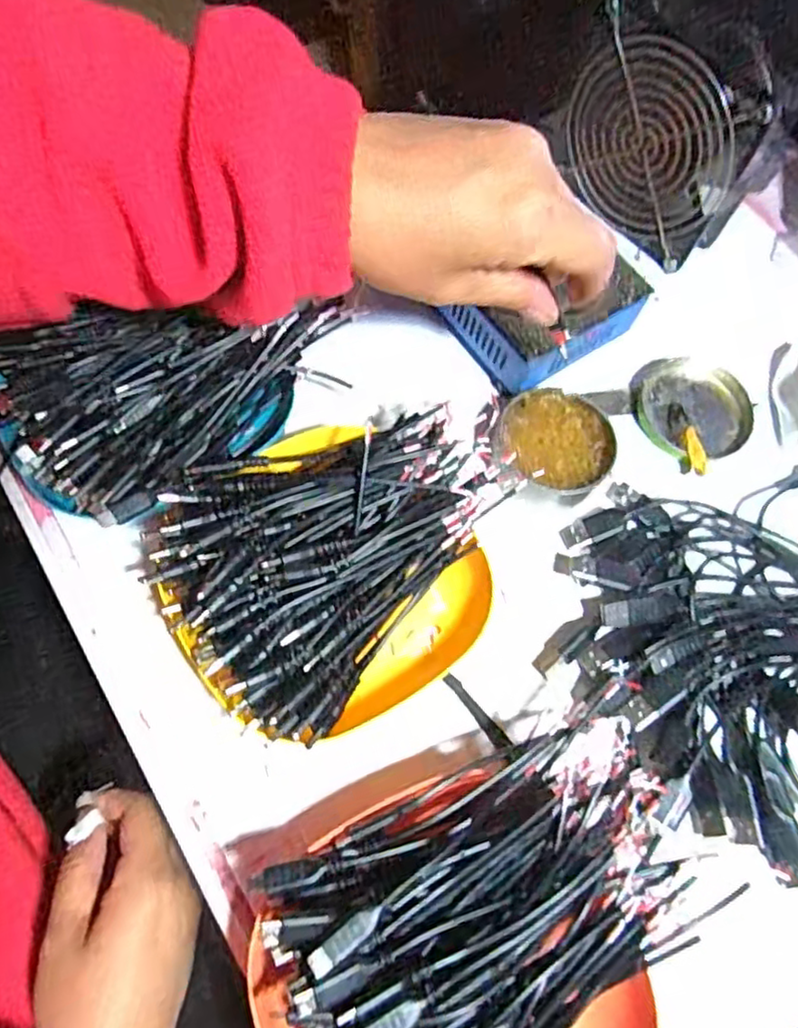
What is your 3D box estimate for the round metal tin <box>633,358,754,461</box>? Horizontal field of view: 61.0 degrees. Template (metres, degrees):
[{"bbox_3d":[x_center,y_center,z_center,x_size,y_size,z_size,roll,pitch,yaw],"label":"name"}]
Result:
[{"bbox_3d":[0.174,-0.064,0.402,0.063,0.013,0.065,1,67,-3],"label":"round metal tin"}]

